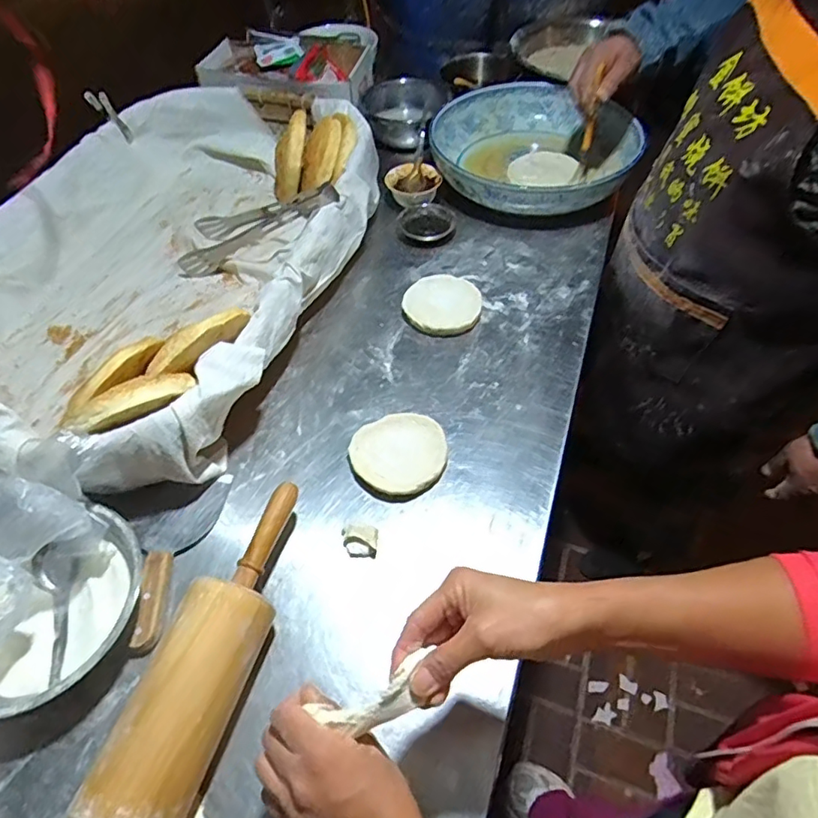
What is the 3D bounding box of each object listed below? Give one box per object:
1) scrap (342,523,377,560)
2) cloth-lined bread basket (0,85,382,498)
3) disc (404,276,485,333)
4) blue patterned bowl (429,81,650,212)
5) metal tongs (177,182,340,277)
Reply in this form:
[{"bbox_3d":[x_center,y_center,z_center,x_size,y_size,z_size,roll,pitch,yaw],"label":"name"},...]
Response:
[{"bbox_3d":[-0.052,0.137,0.584,0.036,0.018,0.039,-1,53,1],"label":"scrap"},{"bbox_3d":[-0.350,-0.206,0.777,0.475,0.163,0.725,15,55,12],"label":"cloth-lined bread basket"},{"bbox_3d":[0.048,-0.150,0.785,0.106,0.022,0.106,-1,53,1],"label":"disc"},{"bbox_3d":[0.205,-0.446,0.961,0.339,0.116,0.326,21,56,16],"label":"blue patterned bowl"},{"bbox_3d":[-0.222,-0.279,0.829,0.260,0.046,0.116,-15,54,21],"label":"metal tongs"}]

